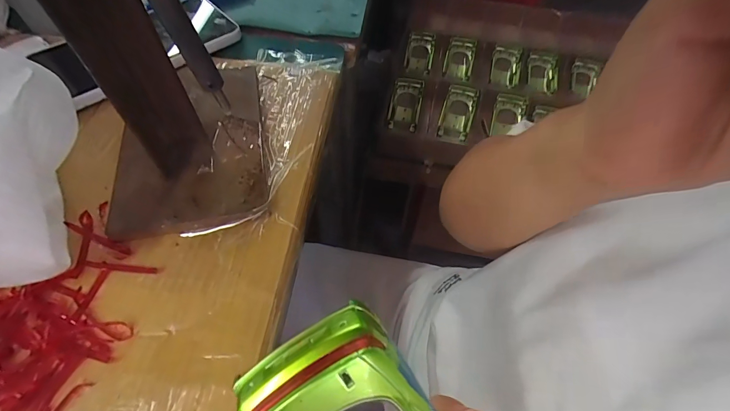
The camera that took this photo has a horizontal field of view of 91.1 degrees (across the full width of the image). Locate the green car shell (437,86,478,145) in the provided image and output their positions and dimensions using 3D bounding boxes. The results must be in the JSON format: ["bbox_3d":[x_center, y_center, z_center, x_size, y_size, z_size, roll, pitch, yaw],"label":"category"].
[{"bbox_3d":[0.163,-0.162,0.627,0.053,0.033,0.116,16,58,8],"label":"green car shell"}]

